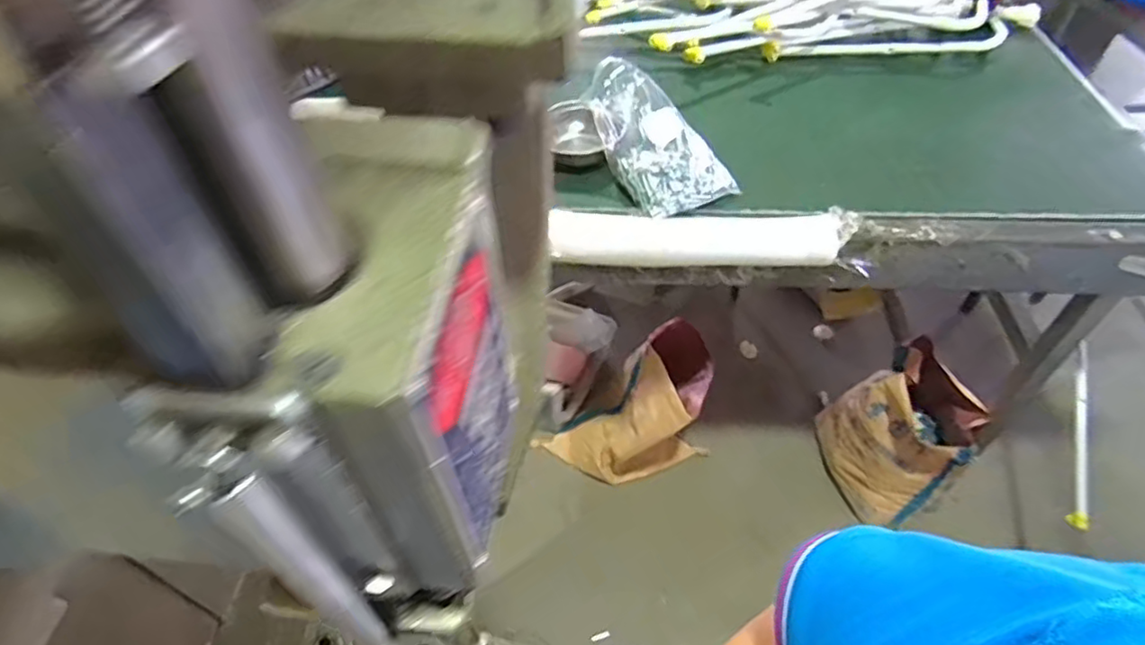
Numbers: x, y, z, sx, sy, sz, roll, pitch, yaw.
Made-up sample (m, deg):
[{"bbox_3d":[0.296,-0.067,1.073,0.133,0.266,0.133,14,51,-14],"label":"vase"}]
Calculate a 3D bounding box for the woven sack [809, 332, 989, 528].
[{"bbox_3d":[0.693,0.244,1.391,0.266,0.382,0.208,31,57,25],"label":"woven sack"}]

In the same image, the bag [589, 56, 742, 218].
[{"bbox_3d":[0.128,-0.290,0.961,0.150,0.127,0.226,-26,54,-19],"label":"bag"}]

